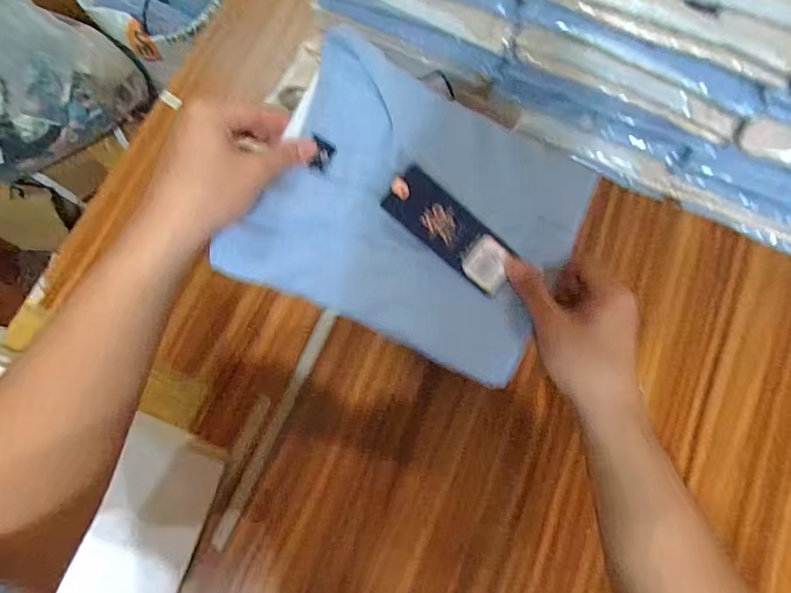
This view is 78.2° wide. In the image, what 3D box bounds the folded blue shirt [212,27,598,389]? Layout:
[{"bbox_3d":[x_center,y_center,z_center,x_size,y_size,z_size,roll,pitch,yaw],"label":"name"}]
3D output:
[{"bbox_3d":[0.018,-0.067,0.399,0.247,0.063,0.211,24,78,4],"label":"folded blue shirt"}]

